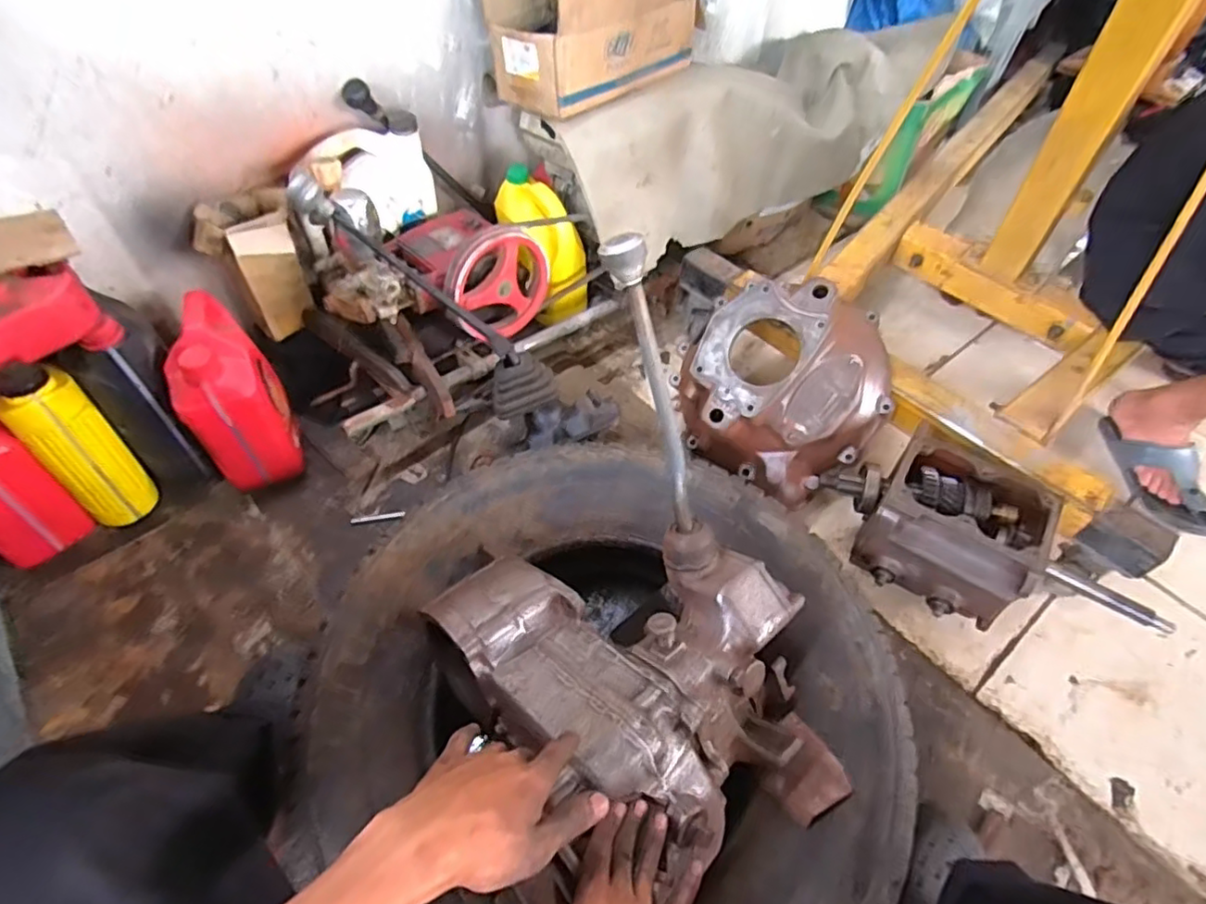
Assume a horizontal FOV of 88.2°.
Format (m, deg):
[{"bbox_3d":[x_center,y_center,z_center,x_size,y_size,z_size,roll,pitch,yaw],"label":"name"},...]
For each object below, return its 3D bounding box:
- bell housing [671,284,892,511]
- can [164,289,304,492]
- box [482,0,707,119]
[{"bbox_3d":[0.291,-0.110,1.006,0.337,0.165,0.296,-47,67,7],"label":"bell housing"},{"bbox_3d":[-0.586,-0.081,0.986,0.137,0.291,0.167,-31,61,-23],"label":"can"},{"bbox_3d":[-0.016,-0.744,1.048,0.223,0.180,0.353,37,60,22],"label":"box"}]

